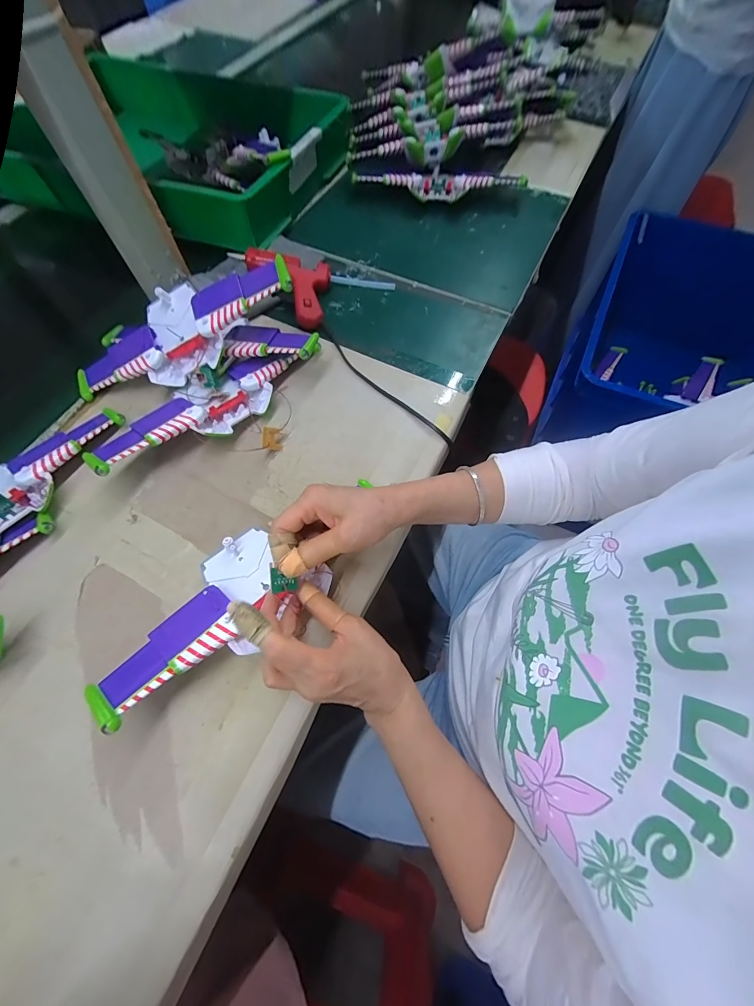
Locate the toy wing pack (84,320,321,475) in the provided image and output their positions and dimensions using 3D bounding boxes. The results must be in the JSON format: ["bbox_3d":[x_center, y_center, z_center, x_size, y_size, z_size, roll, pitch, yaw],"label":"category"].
[{"bbox_3d":[-0.195,-0.129,0.440,0.114,0.050,0.286,40,72,18],"label":"toy wing pack"}]

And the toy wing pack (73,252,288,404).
[{"bbox_3d":[-0.238,-0.220,0.449,0.299,0.050,0.128,-21,64,13],"label":"toy wing pack"}]

